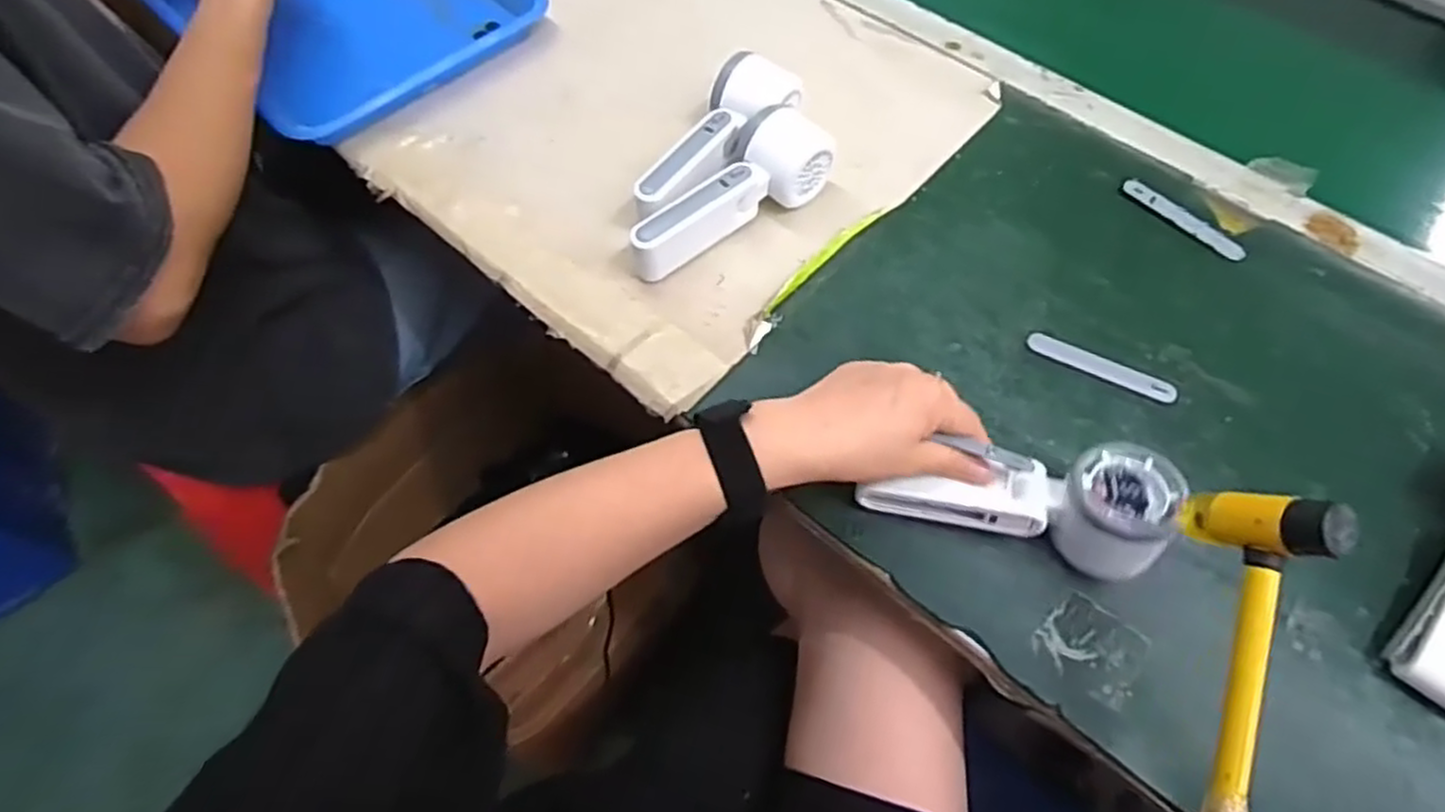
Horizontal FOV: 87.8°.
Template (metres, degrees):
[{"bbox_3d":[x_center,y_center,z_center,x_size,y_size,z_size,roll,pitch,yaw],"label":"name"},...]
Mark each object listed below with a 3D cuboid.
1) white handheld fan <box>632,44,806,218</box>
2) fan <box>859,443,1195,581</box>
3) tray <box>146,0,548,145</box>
[{"bbox_3d":[-0.010,-0.198,0.559,0.168,0.050,0.060,-40,68,-20],"label":"white handheld fan"},{"bbox_3d":[0.165,0.054,0.426,0.164,0.045,0.064,3,64,12],"label":"fan"},{"bbox_3d":[-0.346,-0.377,0.665,0.246,0.042,0.319,-42,70,-18],"label":"tray"}]

